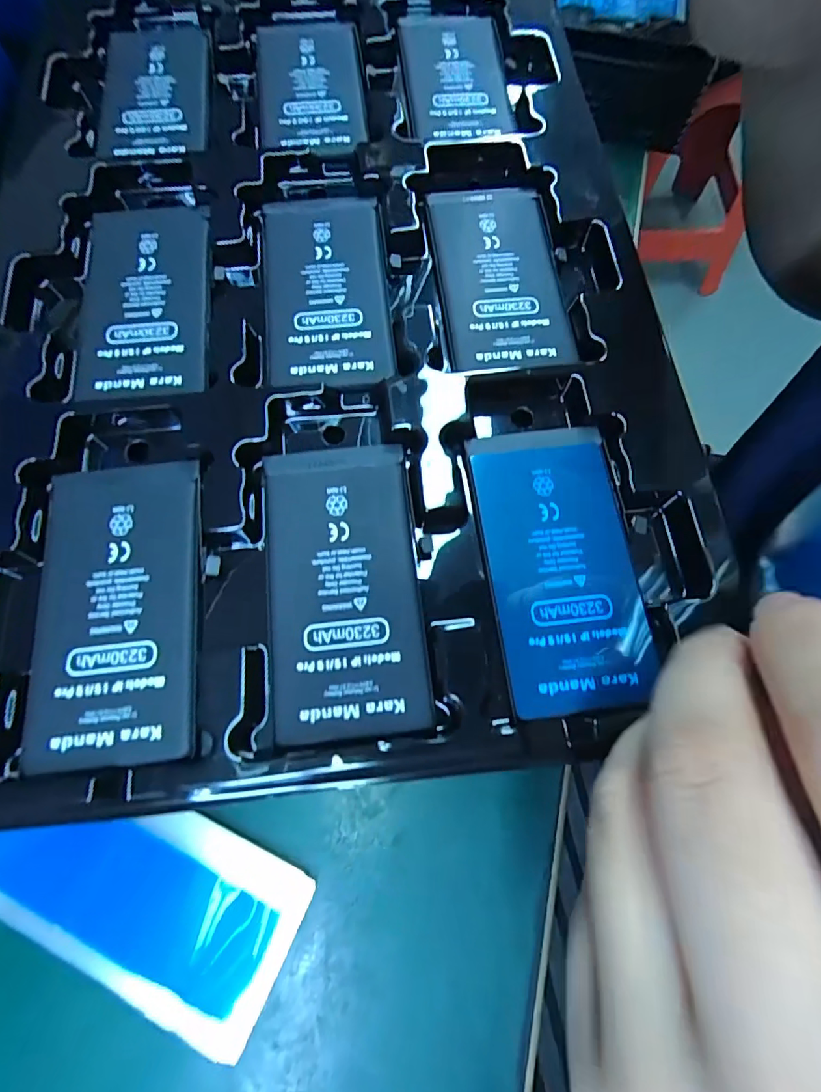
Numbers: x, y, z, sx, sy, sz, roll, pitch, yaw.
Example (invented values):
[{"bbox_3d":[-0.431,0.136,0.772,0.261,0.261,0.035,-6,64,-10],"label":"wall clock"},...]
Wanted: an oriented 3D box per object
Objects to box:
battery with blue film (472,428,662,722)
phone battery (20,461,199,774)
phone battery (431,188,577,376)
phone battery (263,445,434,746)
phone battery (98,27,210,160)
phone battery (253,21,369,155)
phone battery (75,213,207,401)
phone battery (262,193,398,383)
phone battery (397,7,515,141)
[{"bbox_3d":[0.044,0.003,0.147,0.042,0.004,0.084,-6,72,-3],"label":"battery with blue film"},{"bbox_3d":[-0.082,0.016,0.139,0.043,0.004,0.084,-7,72,-3],"label":"phone battery"},{"bbox_3d":[0.032,-0.099,0.181,0.044,0.004,0.080,-6,71,-1],"label":"phone battery"},{"bbox_3d":[-0.020,0.009,0.142,0.042,0.004,0.084,-5,72,-2],"label":"phone battery"},{"bbox_3d":[-0.108,-0.193,0.210,0.045,0.004,0.085,-10,71,-2],"label":"phone battery"},{"bbox_3d":[-0.043,-0.195,0.211,0.045,0.004,0.086,-9,72,4],"label":"phone battery"},{"bbox_3d":[-0.093,-0.087,0.174,0.044,0.004,0.083,-10,71,-3],"label":"phone battery"},{"bbox_3d":[-0.030,-0.093,0.178,0.043,0.004,0.083,-6,71,-1],"label":"phone battery"},{"bbox_3d":[0.019,-0.204,0.212,0.043,0.004,0.081,-5,71,-1],"label":"phone battery"}]

